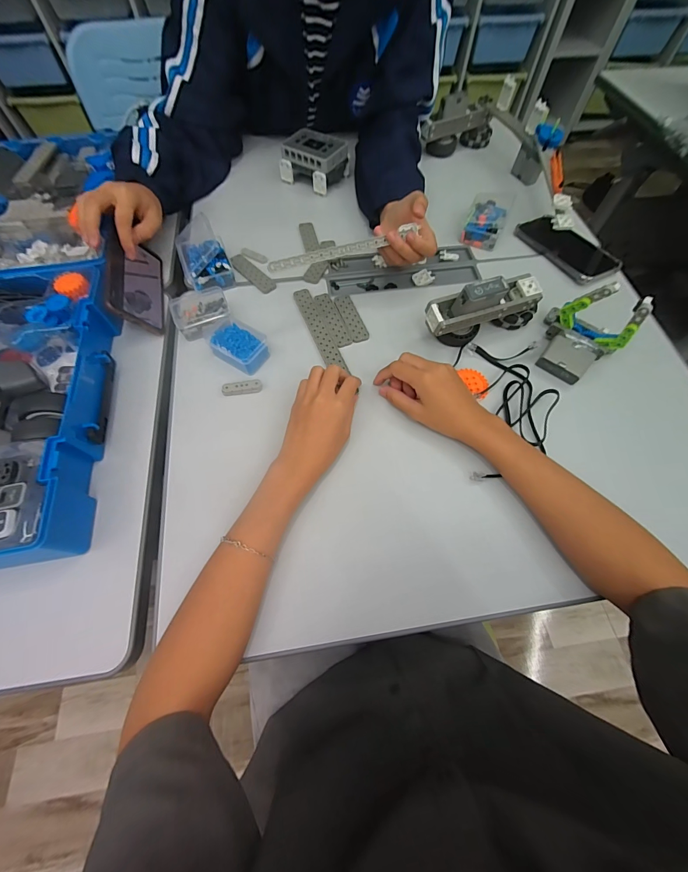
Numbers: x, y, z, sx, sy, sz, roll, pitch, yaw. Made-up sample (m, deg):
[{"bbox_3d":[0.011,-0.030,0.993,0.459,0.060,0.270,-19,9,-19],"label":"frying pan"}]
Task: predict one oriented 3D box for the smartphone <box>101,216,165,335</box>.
[{"bbox_3d":[-0.292,-0.219,0.478,0.012,0.079,0.159,-28,65,23],"label":"smartphone"}]

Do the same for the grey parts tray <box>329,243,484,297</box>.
[{"bbox_3d":[0.095,-0.272,0.551,0.249,0.010,0.088,-10,64,-6],"label":"grey parts tray"}]

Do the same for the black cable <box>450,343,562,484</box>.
[{"bbox_3d":[0.210,-0.038,0.426,0.118,0.017,0.193,2,64,0],"label":"black cable"}]

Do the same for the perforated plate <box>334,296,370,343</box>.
[{"bbox_3d":[0.011,-0.173,0.498,0.026,0.007,0.086,-18,65,-9],"label":"perforated plate"}]

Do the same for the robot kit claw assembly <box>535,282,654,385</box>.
[{"bbox_3d":[0.302,-0.142,0.427,0.080,0.094,0.099,-35,69,-16],"label":"robot kit claw assembly"}]

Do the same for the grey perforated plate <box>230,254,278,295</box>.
[{"bbox_3d":[-0.145,-0.258,0.536,0.027,0.005,0.099,-40,70,-18],"label":"grey perforated plate"}]

